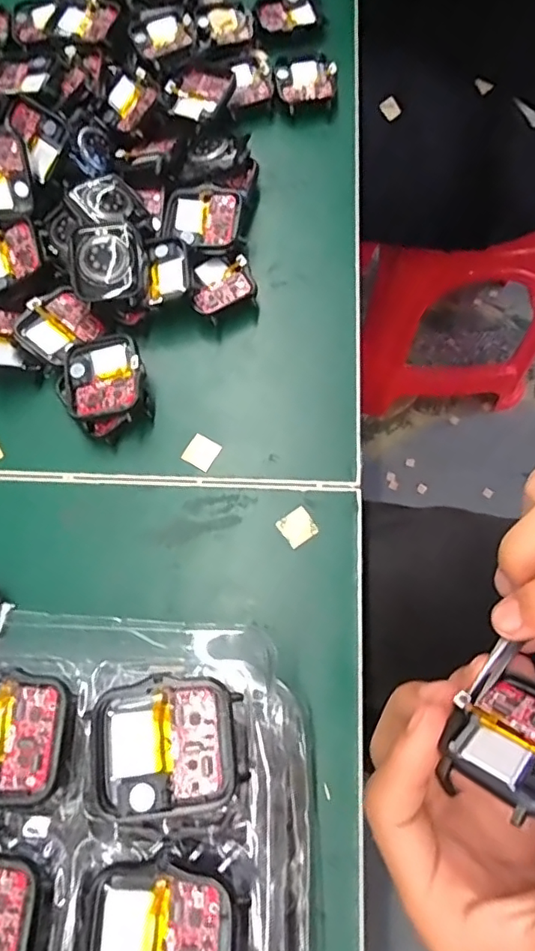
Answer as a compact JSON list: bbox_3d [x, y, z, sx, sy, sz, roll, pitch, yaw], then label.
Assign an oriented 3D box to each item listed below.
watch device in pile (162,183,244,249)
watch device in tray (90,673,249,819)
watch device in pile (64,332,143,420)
[{"bbox_3d":[-0.036,-0.141,0.303,0.042,0.010,0.037,7,71,5],"label":"watch device in pile"},{"bbox_3d":[-0.032,0.083,0.171,0.045,0.009,0.038,-5,71,1],"label":"watch device in tray"},{"bbox_3d":[-0.082,-0.049,0.274,0.039,0.011,0.042,-11,71,-1],"label":"watch device in pile"}]

